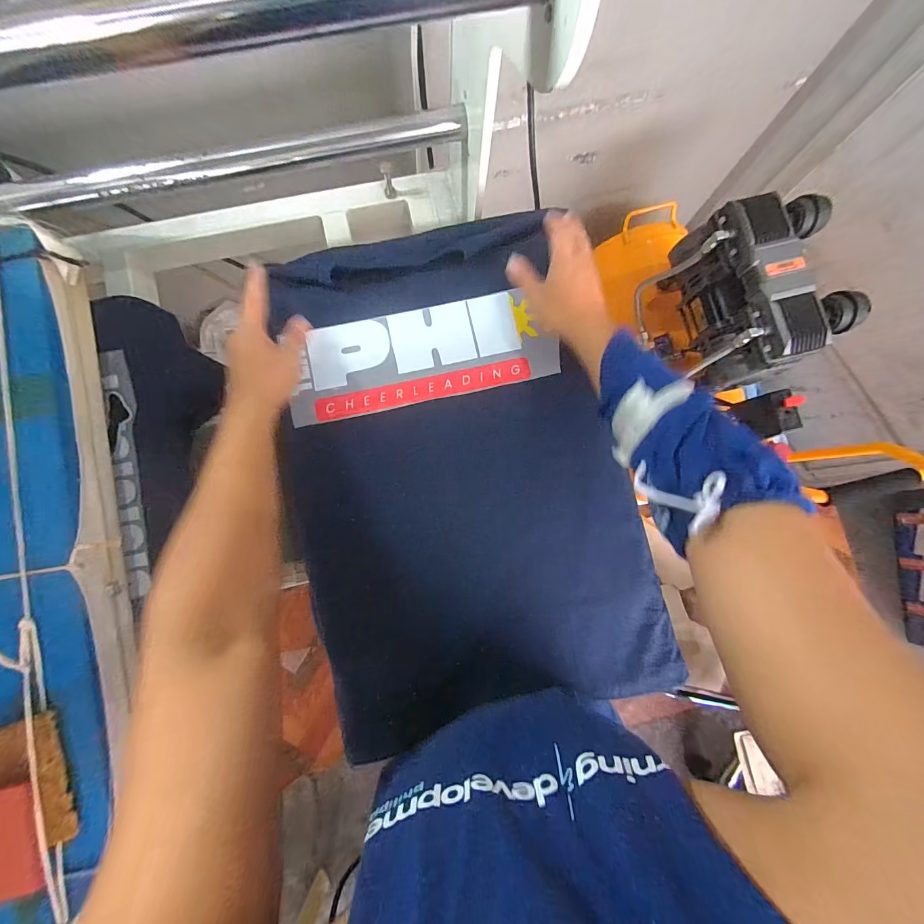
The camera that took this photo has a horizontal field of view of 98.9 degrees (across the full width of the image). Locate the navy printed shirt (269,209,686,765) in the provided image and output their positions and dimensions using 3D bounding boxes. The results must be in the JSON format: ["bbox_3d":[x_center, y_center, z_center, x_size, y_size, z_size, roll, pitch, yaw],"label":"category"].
[{"bbox_3d":[-0.001,-0.001,0.485,0.402,0.061,0.610,-11,84,-3],"label":"navy printed shirt"}]

